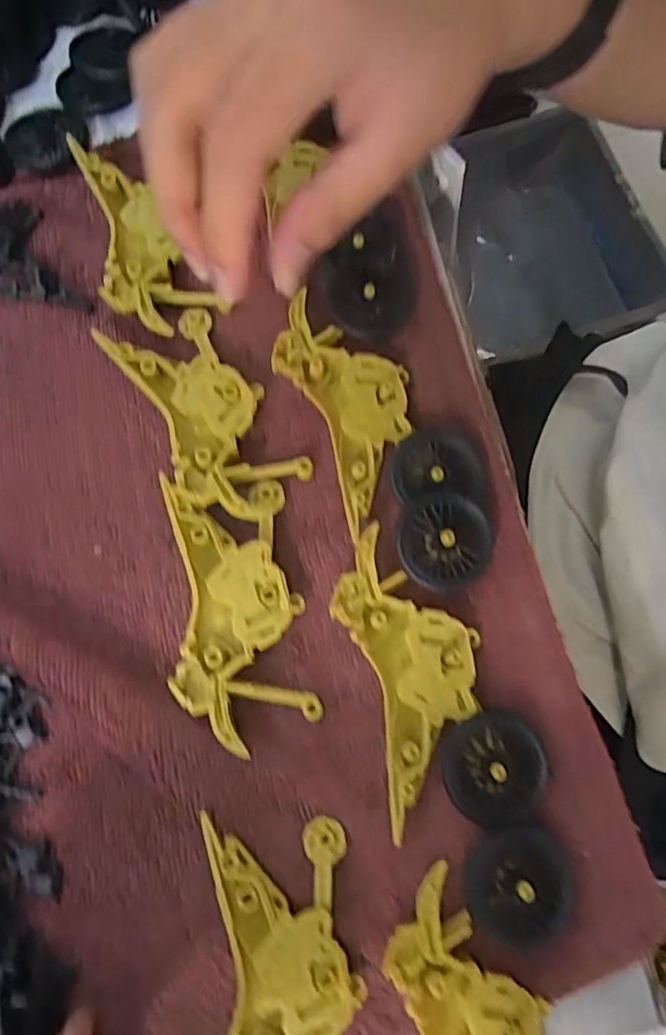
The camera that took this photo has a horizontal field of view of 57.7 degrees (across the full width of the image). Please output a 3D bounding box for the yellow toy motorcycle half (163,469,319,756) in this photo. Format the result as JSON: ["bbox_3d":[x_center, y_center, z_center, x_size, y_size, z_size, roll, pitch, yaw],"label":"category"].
[{"bbox_3d":[-0.036,0.035,0.230,0.048,0.006,0.101,-10,75,-1],"label":"yellow toy motorcycle half"}]

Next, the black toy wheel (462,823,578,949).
[{"bbox_3d":[0.064,0.124,0.204,0.038,0.009,0.036,0,75,1],"label":"black toy wheel"}]

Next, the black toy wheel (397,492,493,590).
[{"bbox_3d":[0.043,0.009,0.233,0.036,0.008,0.035,0,75,1],"label":"black toy wheel"}]

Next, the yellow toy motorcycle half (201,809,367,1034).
[{"bbox_3d":[-0.015,0.151,0.198,0.047,0.010,0.097,-5,75,0],"label":"yellow toy motorcycle half"}]

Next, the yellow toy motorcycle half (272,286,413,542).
[{"bbox_3d":[0.009,-0.048,0.249,0.047,0.011,0.095,-25,76,-5],"label":"yellow toy motorcycle half"}]

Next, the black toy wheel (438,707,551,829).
[{"bbox_3d":[0.058,0.089,0.215,0.037,0.006,0.037,0,75,1],"label":"black toy wheel"}]

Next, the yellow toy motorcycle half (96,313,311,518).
[{"bbox_3d":[-0.053,-0.043,0.251,0.047,0.013,0.097,-32,77,-7],"label":"yellow toy motorcycle half"}]

